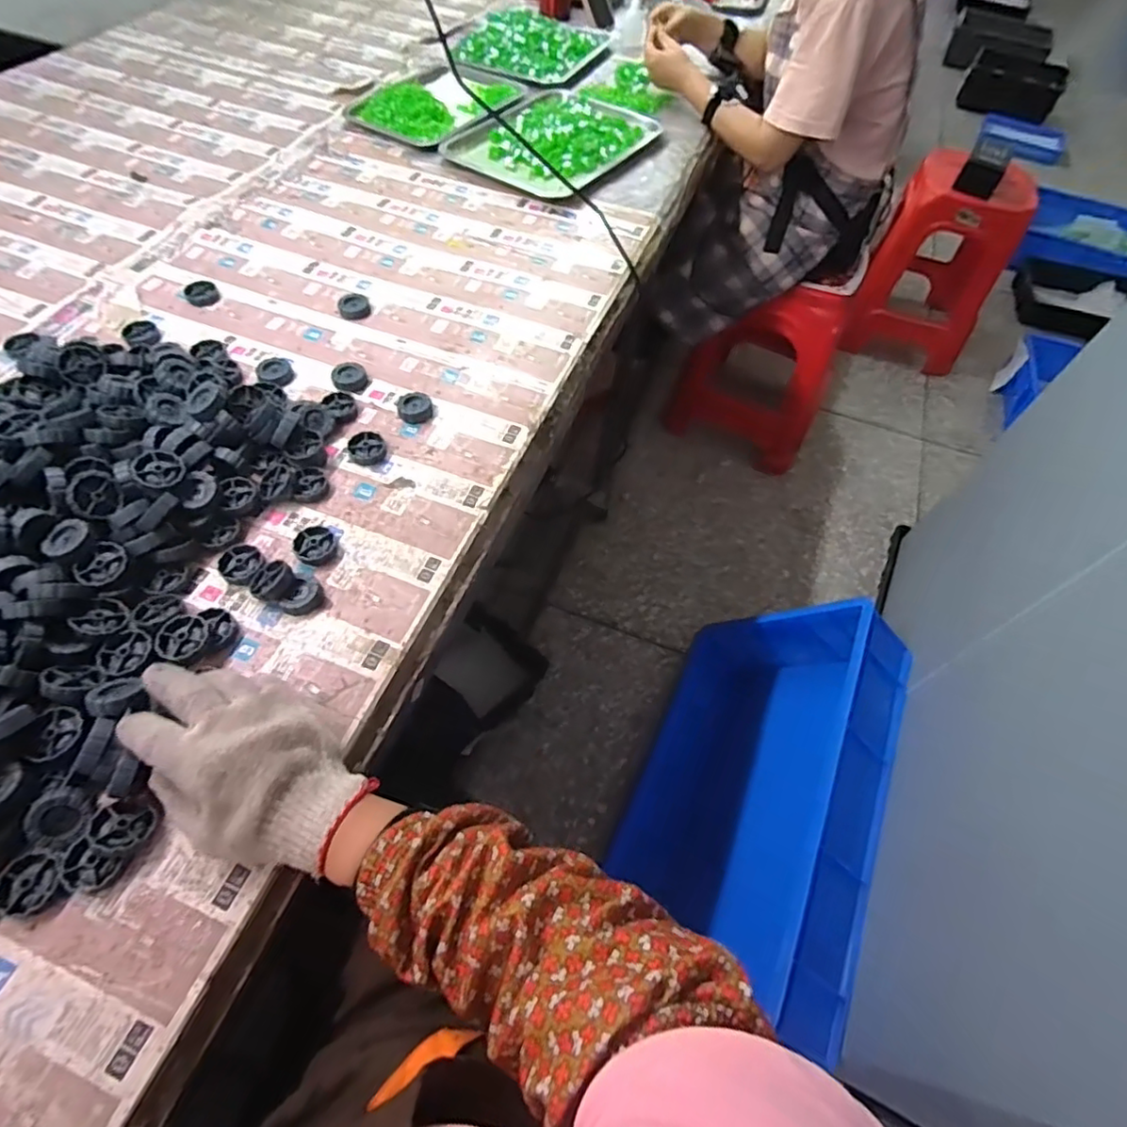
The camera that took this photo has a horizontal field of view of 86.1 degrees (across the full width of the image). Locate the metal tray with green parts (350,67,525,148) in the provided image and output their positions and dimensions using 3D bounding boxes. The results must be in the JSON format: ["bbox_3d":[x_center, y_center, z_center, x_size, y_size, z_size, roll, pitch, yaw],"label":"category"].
[{"bbox_3d":[-0.230,-0.848,1.099,0.227,0.031,0.283,34,63,18],"label":"metal tray with green parts"}]

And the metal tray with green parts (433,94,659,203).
[{"bbox_3d":[-0.014,-0.731,1.039,0.259,0.018,0.316,33,63,17],"label":"metal tray with green parts"}]

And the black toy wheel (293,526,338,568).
[{"bbox_3d":[-0.237,-0.017,0.577,0.037,0.012,0.040,1,58,-1],"label":"black toy wheel"}]

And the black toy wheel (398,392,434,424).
[{"bbox_3d":[-0.167,-0.177,0.681,0.037,0.016,0.039,1,58,-1],"label":"black toy wheel"}]

